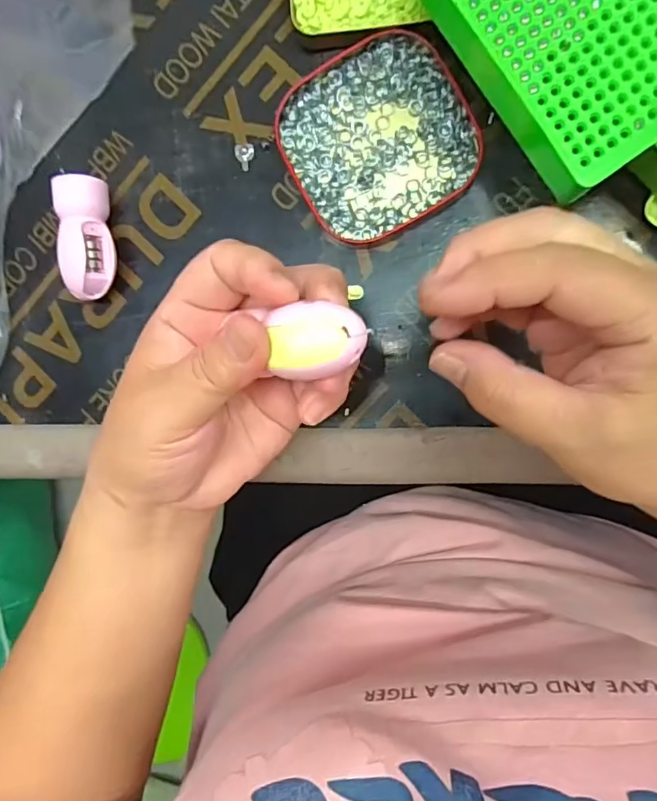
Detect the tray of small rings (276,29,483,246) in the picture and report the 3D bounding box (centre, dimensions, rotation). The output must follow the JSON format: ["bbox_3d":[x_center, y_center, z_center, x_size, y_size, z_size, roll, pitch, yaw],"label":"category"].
[{"bbox_3d":[0.027,-0.147,0.305,0.097,0.011,0.101,-29,89,8],"label":"tray of small rings"}]

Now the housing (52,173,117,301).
[{"bbox_3d":[-0.142,-0.095,0.321,0.028,0.026,0.068,0,93,7],"label":"housing"}]

